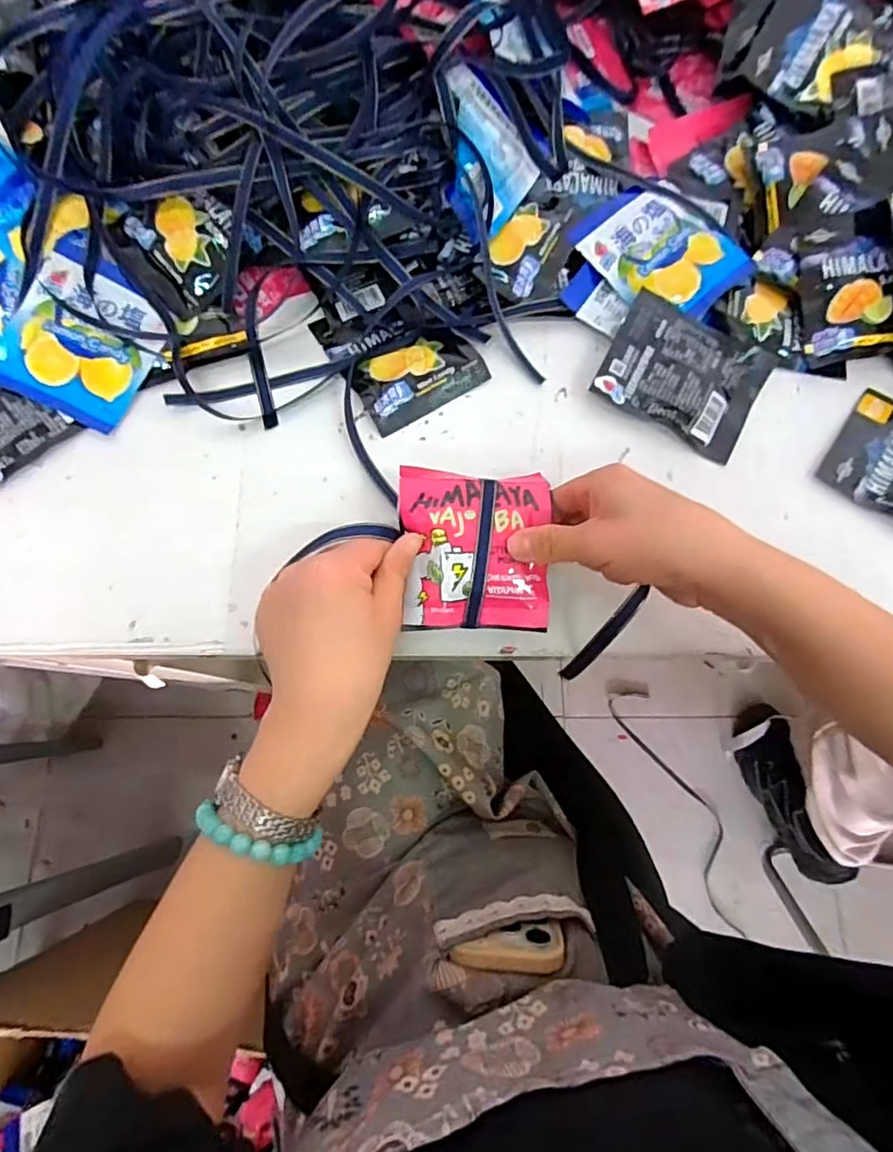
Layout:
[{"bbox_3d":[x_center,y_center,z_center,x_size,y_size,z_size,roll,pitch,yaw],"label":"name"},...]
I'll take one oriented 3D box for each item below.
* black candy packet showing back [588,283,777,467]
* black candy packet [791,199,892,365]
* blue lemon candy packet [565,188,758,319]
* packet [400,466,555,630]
[{"bbox_3d":[0.164,-0.140,0.402,0.105,0.016,0.087,28,76,6],"label":"black candy packet showing back"},{"bbox_3d":[0.282,-0.202,0.410,0.072,0.015,0.094,-16,90,6],"label":"black candy packet"},{"bbox_3d":[0.153,-0.234,0.416,0.082,0.008,0.109,-43,80,-12],"label":"blue lemon candy packet"},{"bbox_3d":[0.017,-0.018,0.342,0.085,0.023,0.092,1,75,-2],"label":"packet"}]

